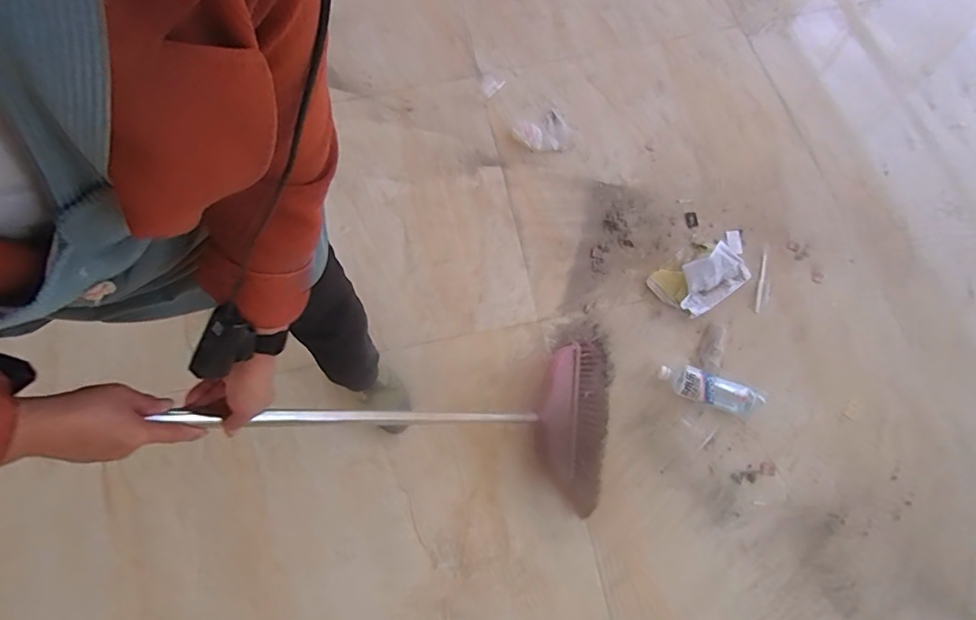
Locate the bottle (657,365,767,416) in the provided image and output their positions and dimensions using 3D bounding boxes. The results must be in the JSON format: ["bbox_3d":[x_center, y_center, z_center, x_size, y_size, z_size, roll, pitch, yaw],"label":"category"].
[{"bbox_3d":[0.466,0.166,1.018,0.206,0.058,0.063,19,72,11],"label":"bottle"}]

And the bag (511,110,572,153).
[{"bbox_3d":[0.158,-0.476,1.303,0.143,0.035,0.112,-33,70,-10],"label":"bag"}]

